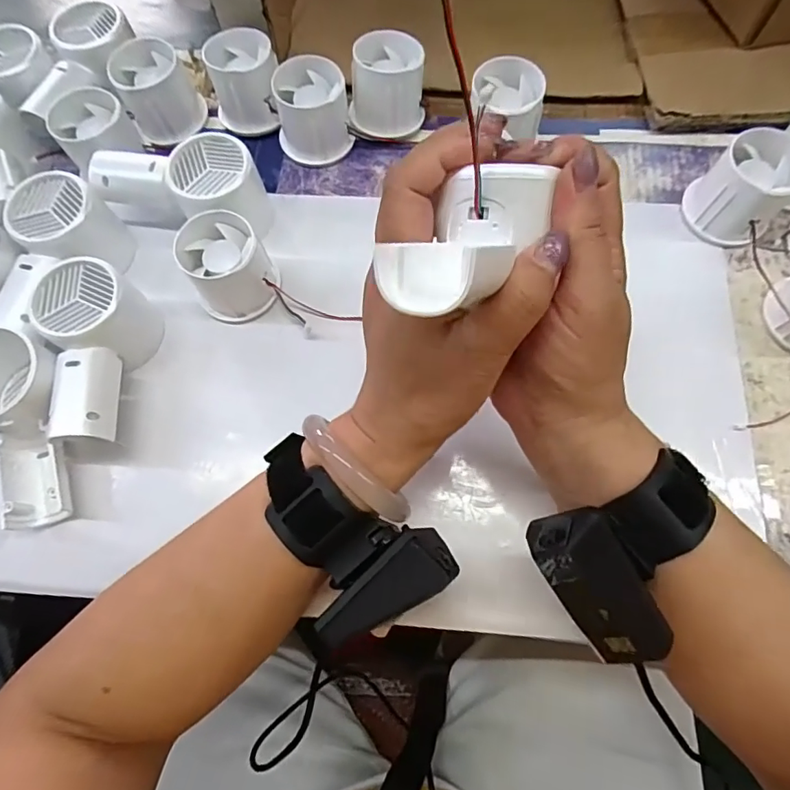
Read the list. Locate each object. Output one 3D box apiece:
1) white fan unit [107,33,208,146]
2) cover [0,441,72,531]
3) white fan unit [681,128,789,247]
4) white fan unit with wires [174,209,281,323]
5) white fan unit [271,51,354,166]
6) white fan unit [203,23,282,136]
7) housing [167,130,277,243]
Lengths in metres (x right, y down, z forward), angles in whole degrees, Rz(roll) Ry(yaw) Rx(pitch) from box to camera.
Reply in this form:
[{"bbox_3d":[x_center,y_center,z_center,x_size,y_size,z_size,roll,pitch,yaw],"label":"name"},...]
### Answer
[{"bbox_3d":[-0.180,-0.233,0.386,0.055,0.048,0.057,-1,70,2],"label":"white fan unit"},{"bbox_3d":[-0.212,0.052,0.302,0.032,0.028,0.049,-18,70,-4],"label":"cover"},{"bbox_3d":[0.233,-0.138,0.336,0.053,0.050,0.052,-1,70,2],"label":"white fan unit"},{"bbox_3d":[-0.110,-0.085,0.333,0.053,0.047,0.053,-1,70,2],"label":"white fan unit with wires"},{"bbox_3d":[-0.062,-0.210,0.375,0.054,0.054,0.053,-1,70,2],"label":"white fan unit"},{"bbox_3d":[-0.116,-0.241,0.390,0.054,0.049,0.062,-15,70,-3],"label":"white fan unit"},{"bbox_3d":[-0.120,-0.142,0.351,0.054,0.051,0.055,9,71,5],"label":"housing"}]

